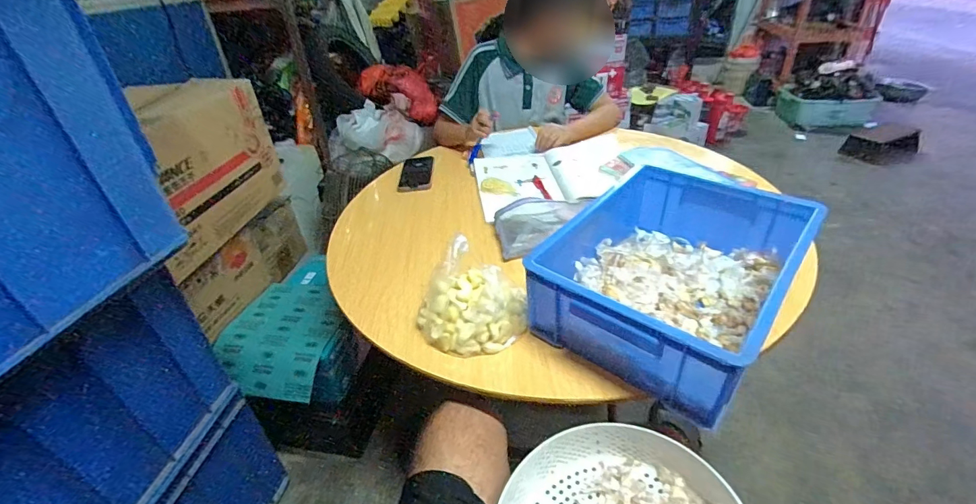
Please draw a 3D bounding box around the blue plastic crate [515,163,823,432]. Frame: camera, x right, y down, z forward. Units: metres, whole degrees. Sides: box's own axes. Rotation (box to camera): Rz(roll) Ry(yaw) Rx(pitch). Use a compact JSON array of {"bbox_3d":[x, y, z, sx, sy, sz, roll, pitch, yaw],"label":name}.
[{"bbox_3d":[0.246,0.021,0.589,0.252,0.133,0.326,24,43,35],"label":"blue plastic crate"}]

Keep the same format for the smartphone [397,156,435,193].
[{"bbox_3d":[-0.170,-0.190,1.034,0.076,0.011,0.171,-4,34,0],"label":"smartphone"}]

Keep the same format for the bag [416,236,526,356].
[{"bbox_3d":[-0.017,0.054,0.595,0.133,0.115,0.138,19,40,30],"label":"bag"}]

